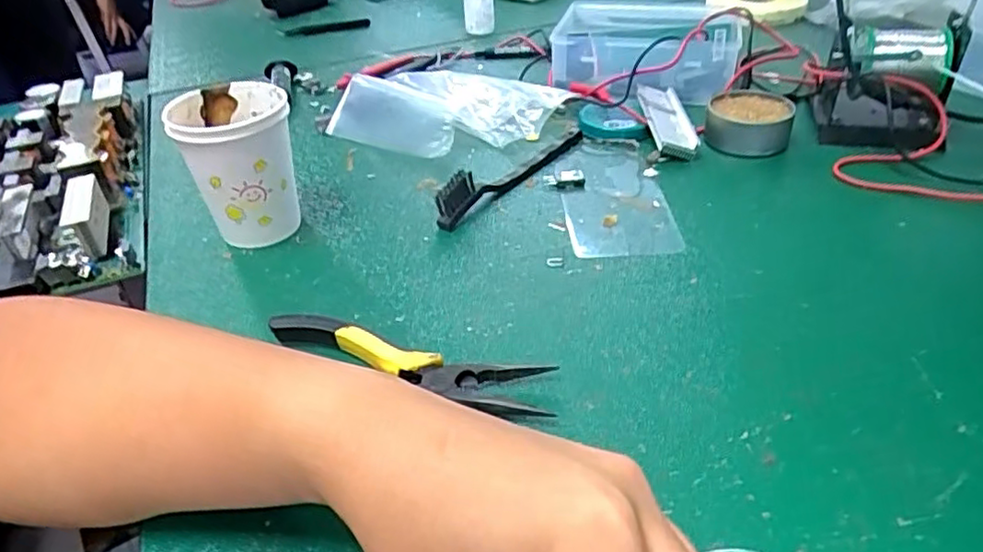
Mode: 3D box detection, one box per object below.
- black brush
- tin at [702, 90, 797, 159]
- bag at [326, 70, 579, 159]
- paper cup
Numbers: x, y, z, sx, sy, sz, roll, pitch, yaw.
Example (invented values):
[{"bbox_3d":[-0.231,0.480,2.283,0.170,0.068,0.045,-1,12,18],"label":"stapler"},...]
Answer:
[{"bbox_3d":[0.019,-0.082,0.485,0.016,0.032,0.163,26,46,34],"label":"black brush"},{"bbox_3d":[0.202,-0.122,0.516,0.062,0.031,0.062,13,40,22],"label":"tin"},{"bbox_3d":[-0.044,-0.151,0.577,0.175,0.034,0.133,21,44,29],"label":"bag"},{"bbox_3d":[-0.161,-0.069,0.433,0.068,0.092,0.074,-3,37,2],"label":"paper cup"}]

